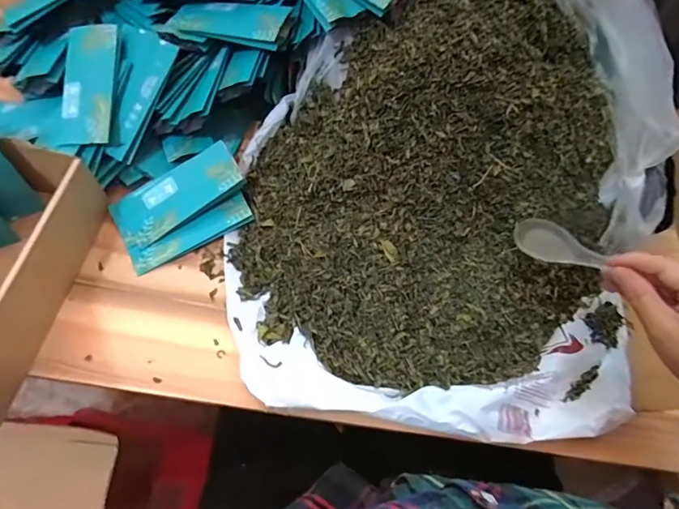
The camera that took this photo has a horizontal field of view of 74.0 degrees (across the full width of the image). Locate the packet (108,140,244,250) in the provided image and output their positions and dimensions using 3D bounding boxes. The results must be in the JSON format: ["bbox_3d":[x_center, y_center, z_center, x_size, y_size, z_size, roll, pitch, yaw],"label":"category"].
[{"bbox_3d":[-0.176,-0.063,0.483,0.146,0.005,0.060,-33,79,6],"label":"packet"}]

